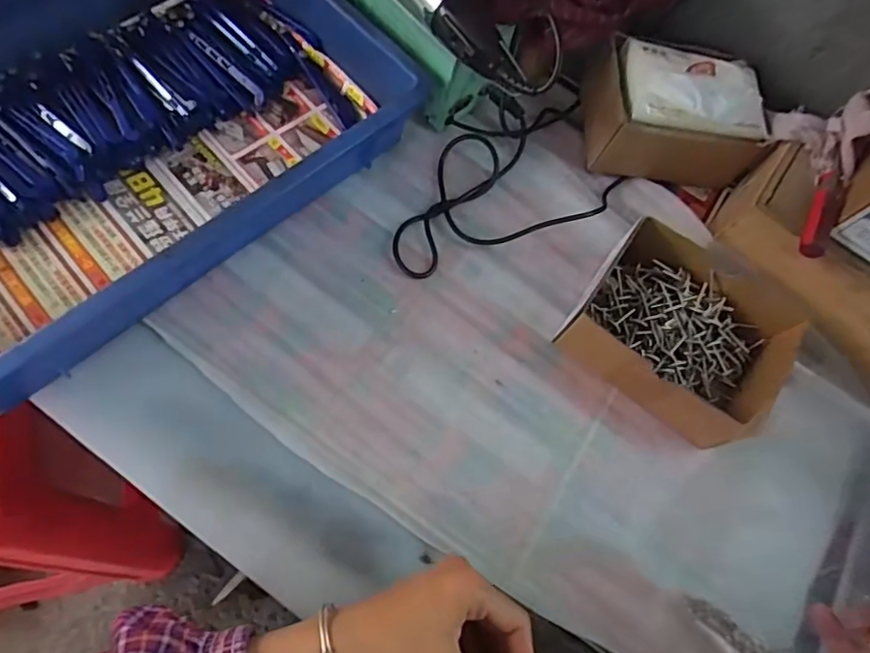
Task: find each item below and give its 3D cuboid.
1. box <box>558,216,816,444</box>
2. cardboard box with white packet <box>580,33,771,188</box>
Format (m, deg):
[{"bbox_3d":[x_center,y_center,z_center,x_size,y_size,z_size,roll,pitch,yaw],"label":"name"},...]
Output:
[{"bbox_3d":[0.205,0.002,0.482,0.163,0.061,0.133,38,67,6],"label":"box"},{"bbox_3d":[0.222,-0.196,0.544,0.147,0.089,0.117,7,68,-8],"label":"cardboard box with white packet"}]

